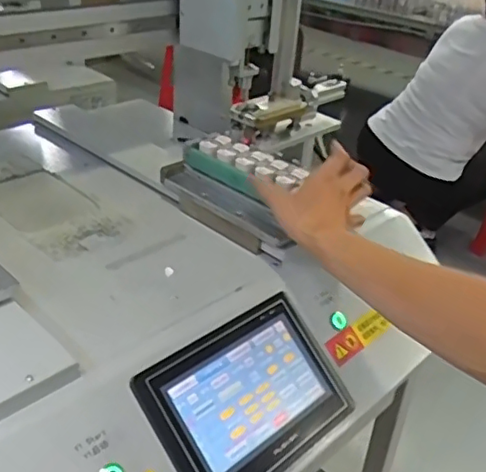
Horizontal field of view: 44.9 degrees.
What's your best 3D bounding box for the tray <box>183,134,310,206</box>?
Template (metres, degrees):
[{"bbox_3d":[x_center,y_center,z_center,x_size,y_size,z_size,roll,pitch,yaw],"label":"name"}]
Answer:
[{"bbox_3d":[0.003,-0.084,0.733,0.179,0.040,0.061,23,36,35],"label":"tray"}]

